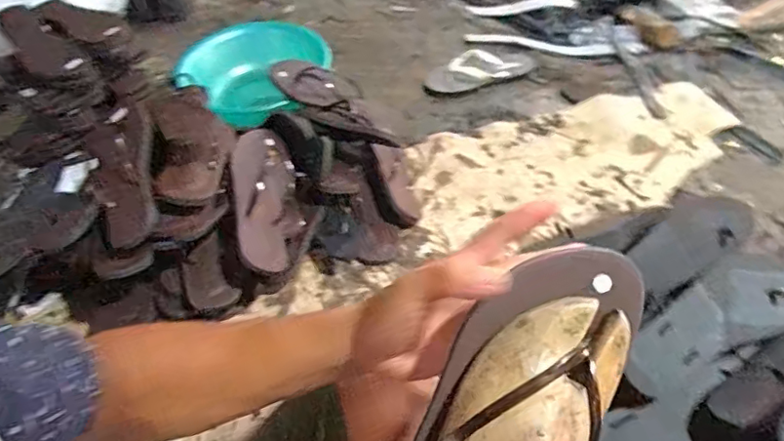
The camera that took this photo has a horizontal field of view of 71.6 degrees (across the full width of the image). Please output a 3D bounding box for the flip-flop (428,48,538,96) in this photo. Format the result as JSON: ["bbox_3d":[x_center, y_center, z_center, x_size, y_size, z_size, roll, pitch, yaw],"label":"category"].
[{"bbox_3d":[0.201,-0.338,1.212,0.260,0.047,0.095,-17,49,-12],"label":"flip-flop"}]

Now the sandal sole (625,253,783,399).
[{"bbox_3d":[0.398,0.118,0.667,0.251,0.035,0.093,-27,69,-5],"label":"sandal sole"}]

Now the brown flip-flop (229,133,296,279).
[{"bbox_3d":[-0.192,-0.040,0.816,0.090,0.058,0.257,-4,63,-15],"label":"brown flip-flop"}]

